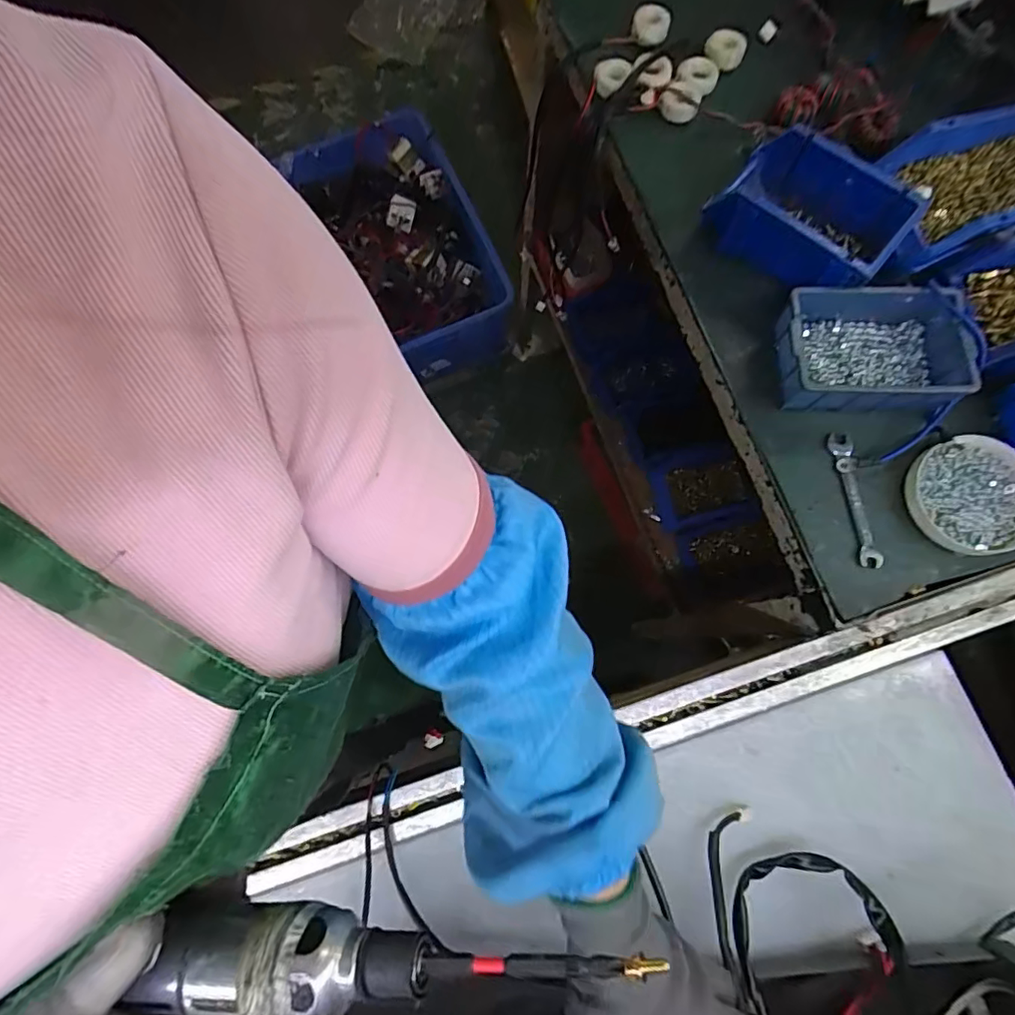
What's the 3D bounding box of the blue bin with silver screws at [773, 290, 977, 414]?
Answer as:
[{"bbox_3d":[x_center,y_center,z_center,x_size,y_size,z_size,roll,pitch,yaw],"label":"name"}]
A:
[{"bbox_3d":[0.328,-0.141,0.498,0.156,0.050,0.106,2,76,2],"label":"blue bin with silver screws"}]

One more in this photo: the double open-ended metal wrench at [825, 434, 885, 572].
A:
[{"bbox_3d":[0.308,-0.008,0.484,0.022,0.007,0.121,-6,75,0],"label":"double open-ended metal wrench"}]

